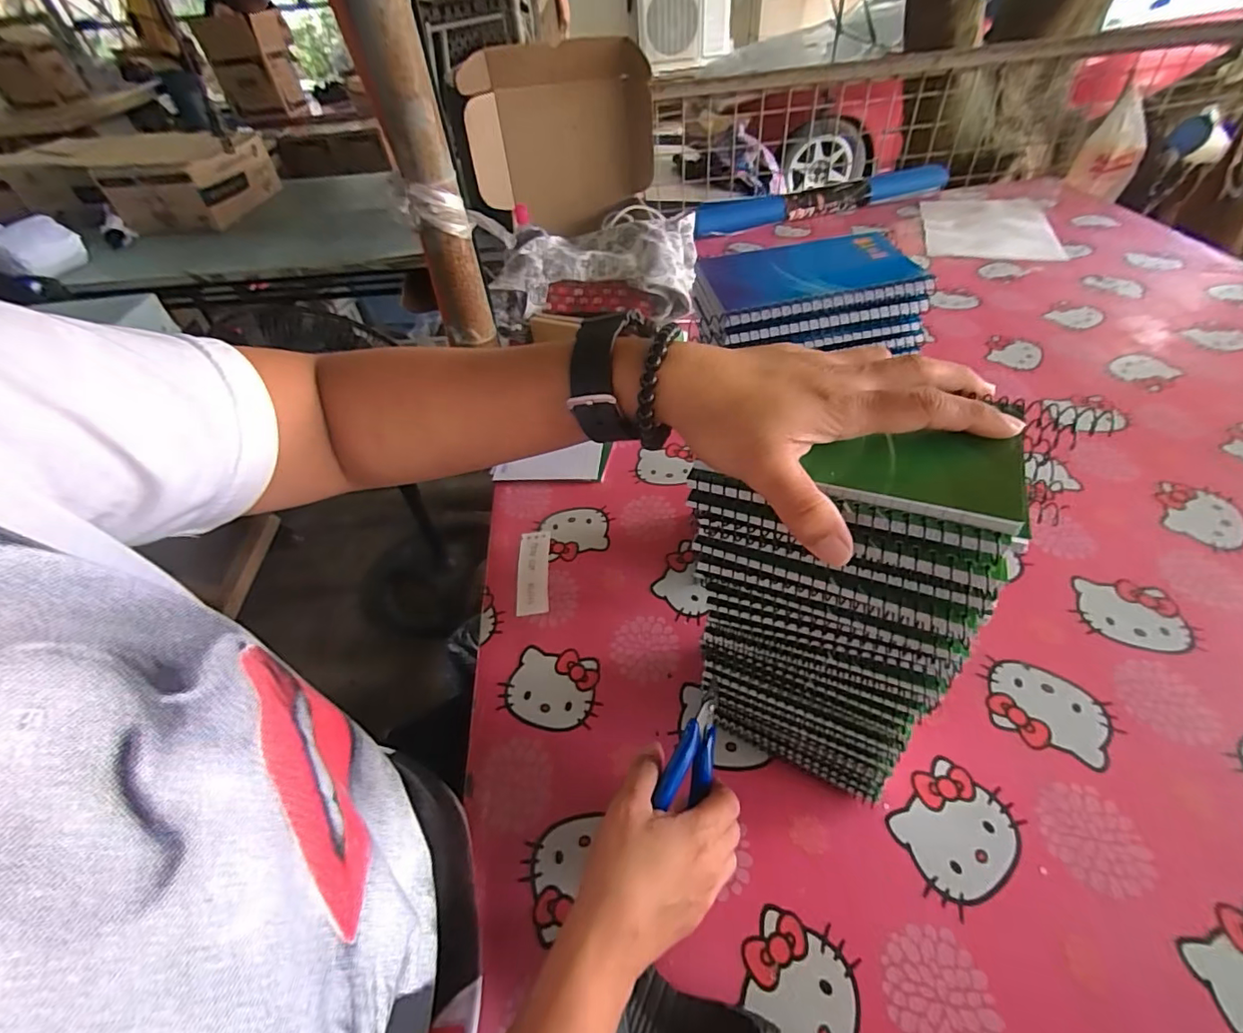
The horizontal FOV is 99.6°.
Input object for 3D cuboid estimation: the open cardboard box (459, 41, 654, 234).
[{"bbox_3d":[-0.120,-0.762,1.096,0.366,0.321,0.082,-7,48,1],"label":"open cardboard box"}]

